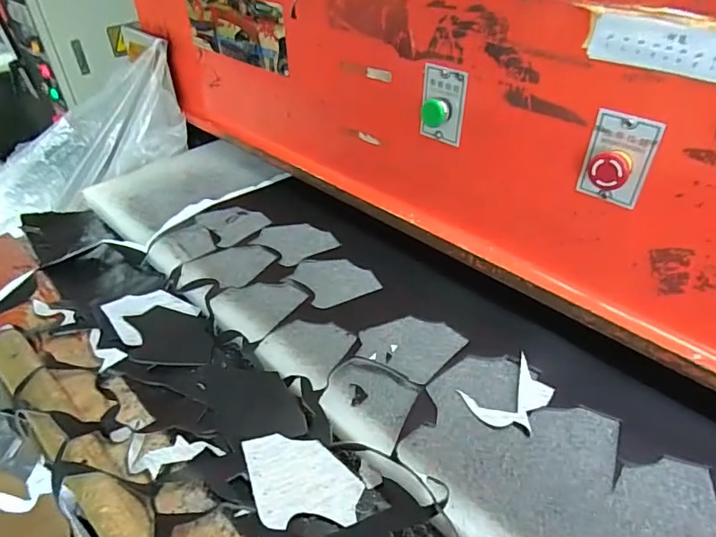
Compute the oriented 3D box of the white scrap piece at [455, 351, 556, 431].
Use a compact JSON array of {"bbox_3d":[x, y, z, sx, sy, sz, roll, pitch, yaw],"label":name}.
[{"bbox_3d":[0.176,0.144,0.552,0.095,0.012,0.075,-19,45,-26],"label":"white scrap piece"}]

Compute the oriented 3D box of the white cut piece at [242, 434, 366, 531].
[{"bbox_3d":[-0.058,0.221,0.514,0.118,0.006,0.097,3,38,-9],"label":"white cut piece"}]

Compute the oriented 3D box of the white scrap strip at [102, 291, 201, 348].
[{"bbox_3d":[-0.301,0.061,0.710,0.108,0.007,0.103,-26,48,-32],"label":"white scrap strip"}]

